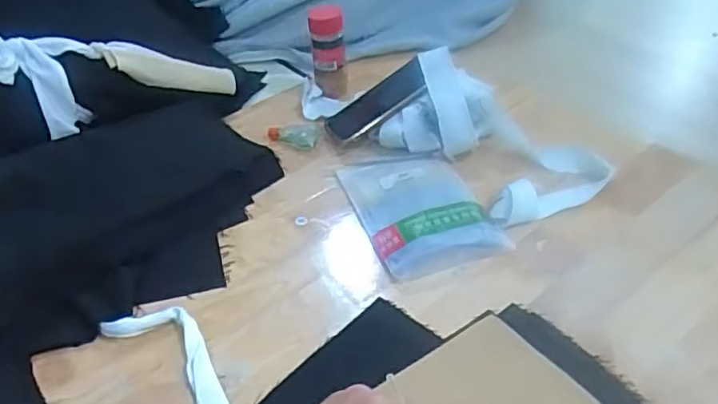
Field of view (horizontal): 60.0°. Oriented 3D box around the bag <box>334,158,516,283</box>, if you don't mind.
[{"bbox_3d":[0.058,0.002,0.606,0.116,0.019,0.166,-15,42,-13],"label":"bag"}]

